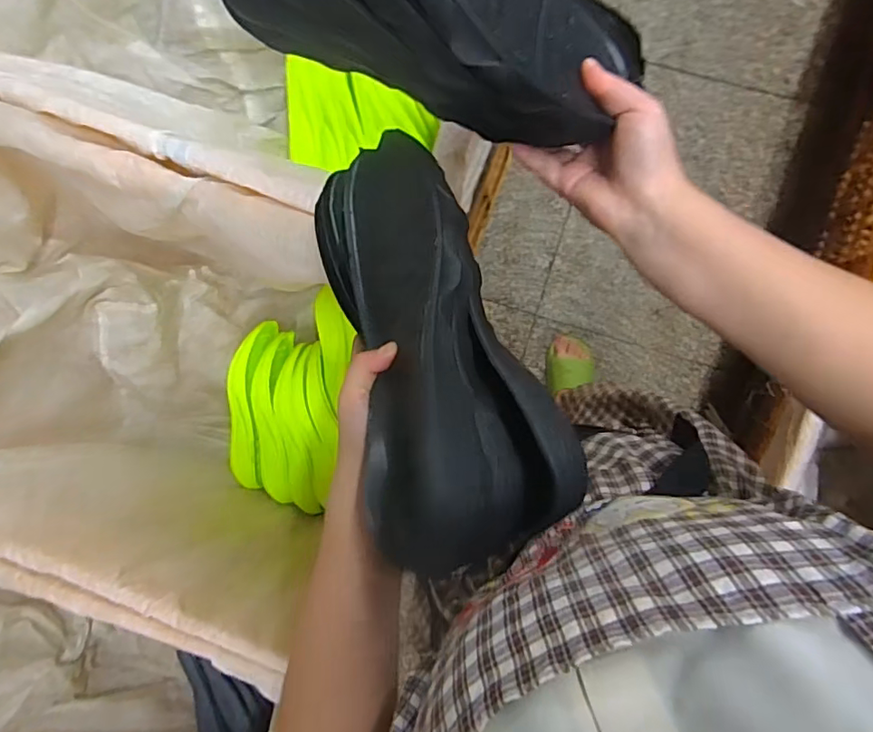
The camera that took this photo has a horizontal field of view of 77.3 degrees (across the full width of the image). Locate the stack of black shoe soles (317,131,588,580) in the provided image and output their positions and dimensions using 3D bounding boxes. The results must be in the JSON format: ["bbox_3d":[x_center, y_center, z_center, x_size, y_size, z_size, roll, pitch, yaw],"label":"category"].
[{"bbox_3d":[-0.016,-0.026,0.388,0.123,0.090,0.312,-27,66,9],"label":"stack of black shoe soles"}]

